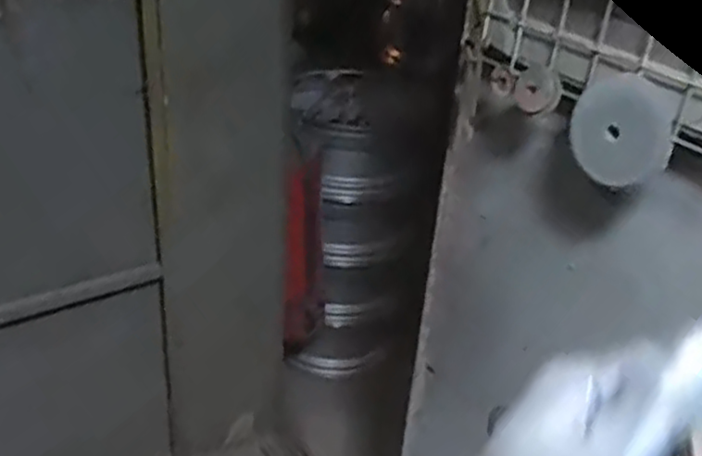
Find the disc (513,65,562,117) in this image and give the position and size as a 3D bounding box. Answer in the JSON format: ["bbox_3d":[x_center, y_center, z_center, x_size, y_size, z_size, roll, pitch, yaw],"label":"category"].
[{"bbox_3d":[0.199,-0.149,0.787,0.012,0.050,0.059,5,37,-48],"label":"disc"}]

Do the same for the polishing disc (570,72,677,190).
[{"bbox_3d":[0.265,-0.096,0.713,0.016,0.103,0.105,0,44,-42],"label":"polishing disc"}]

